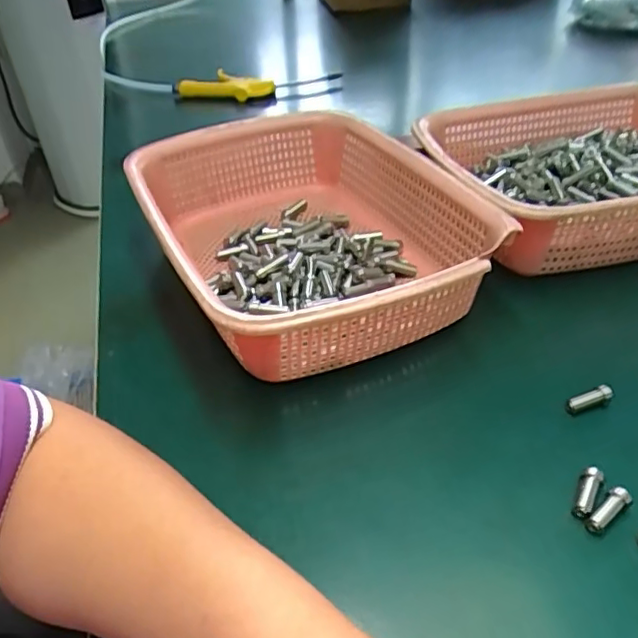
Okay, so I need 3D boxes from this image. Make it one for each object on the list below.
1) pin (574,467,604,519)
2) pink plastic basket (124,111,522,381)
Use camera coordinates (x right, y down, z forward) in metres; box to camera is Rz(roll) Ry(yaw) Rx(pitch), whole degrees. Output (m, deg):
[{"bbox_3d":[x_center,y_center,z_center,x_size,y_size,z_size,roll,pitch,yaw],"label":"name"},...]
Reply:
[{"bbox_3d":[0.136,0.089,0.299,0.009,0.012,0.028,18,44,27],"label":"pin"},{"bbox_3d":[-0.010,-0.067,0.453,0.204,0.077,0.286,-18,40,-16],"label":"pink plastic basket"}]

